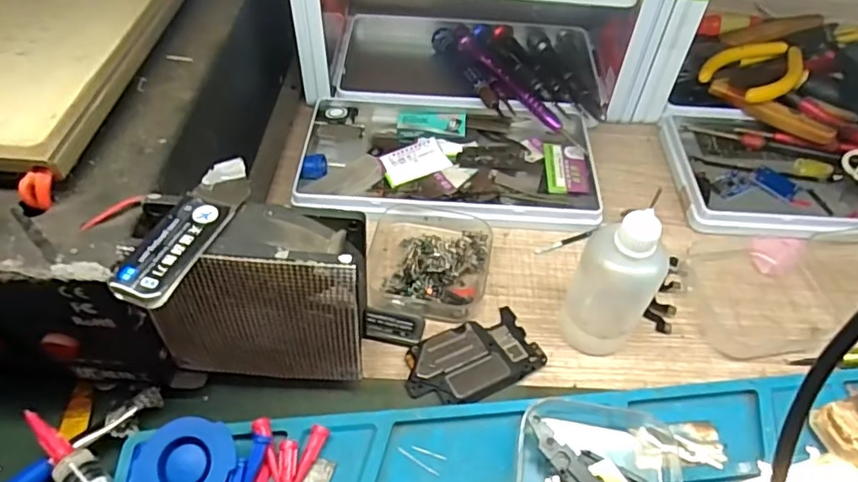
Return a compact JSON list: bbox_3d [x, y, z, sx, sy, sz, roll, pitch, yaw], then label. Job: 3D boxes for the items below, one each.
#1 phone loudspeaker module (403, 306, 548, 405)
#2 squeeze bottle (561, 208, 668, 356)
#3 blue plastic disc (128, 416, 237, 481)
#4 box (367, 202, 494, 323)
[{"bbox_3d":[0.020,0.055,0.265,0.064,0.005,0.037,-21,54,-19],"label":"phone loudspeaker module"},{"bbox_3d":[0.084,0.019,0.252,0.034,0.079,0.032,1,50,-2],"label":"squeeze bottle"},{"bbox_3d":[-0.095,0.087,0.218,0.039,0.008,0.033,-10,67,-2],"label":"blue plastic disc"},{"bbox_3d":[0.000,0.006,0.294,0.062,0.017,0.063,9,50,5],"label":"box"}]

